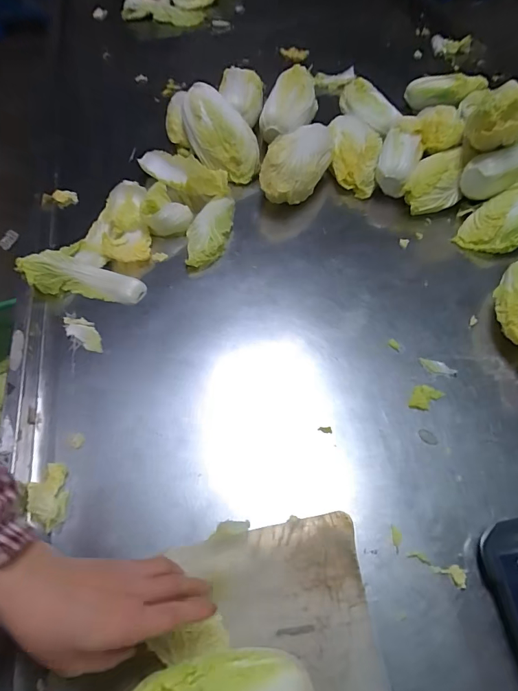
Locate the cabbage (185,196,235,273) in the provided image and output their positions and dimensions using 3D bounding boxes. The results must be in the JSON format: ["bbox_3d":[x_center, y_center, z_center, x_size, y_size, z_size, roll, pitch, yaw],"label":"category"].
[{"bbox_3d":[-0.083,-0.195,0.658,0.066,0.030,0.165,10,58,7],"label":"cabbage"}]

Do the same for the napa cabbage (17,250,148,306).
[{"bbox_3d":[-0.262,-0.106,0.586,0.182,0.046,0.073,3,57,3],"label":"napa cabbage"}]

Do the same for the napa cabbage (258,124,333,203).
[{"bbox_3d":[0.075,-0.334,0.710,0.095,0.091,0.193,17,59,11],"label":"napa cabbage"}]

